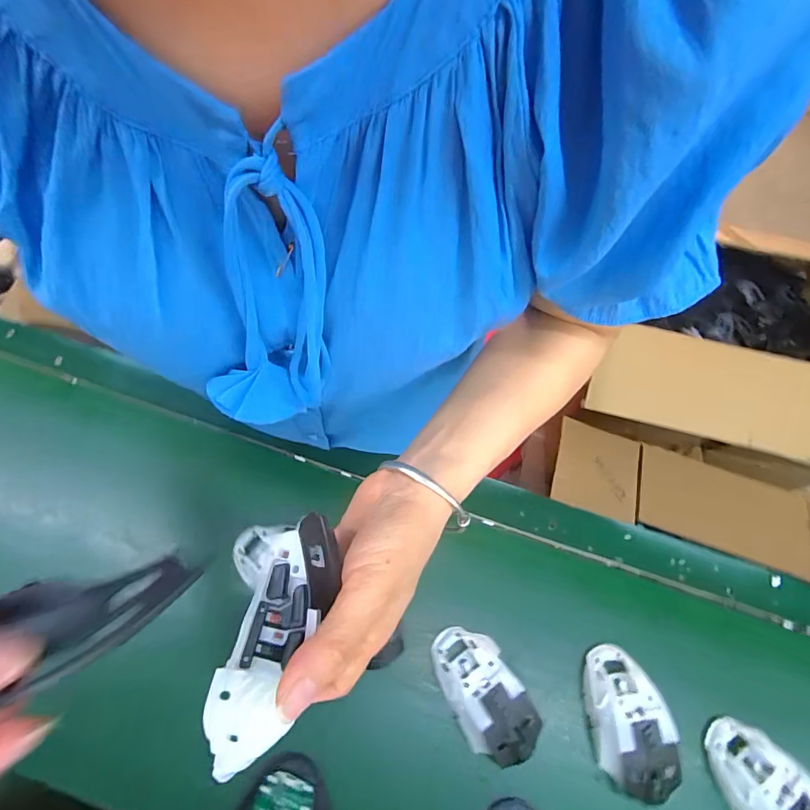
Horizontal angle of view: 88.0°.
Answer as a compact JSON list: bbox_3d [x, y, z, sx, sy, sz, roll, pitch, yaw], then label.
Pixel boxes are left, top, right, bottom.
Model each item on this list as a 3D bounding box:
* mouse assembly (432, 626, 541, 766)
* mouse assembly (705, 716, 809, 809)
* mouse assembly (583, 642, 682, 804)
[{"bbox_3d":[0.071,0.267,0.392,0.065,0.043,0.114,-26,67,-16],"label":"mouse assembly"},{"bbox_3d":[0.319,0.340,0.360,0.065,0.035,0.114,-23,66,-15],"label":"mouse assembly"},{"bbox_3d":[0.205,0.288,0.383,0.065,0.036,0.117,-2,62,-4],"label":"mouse assembly"}]

